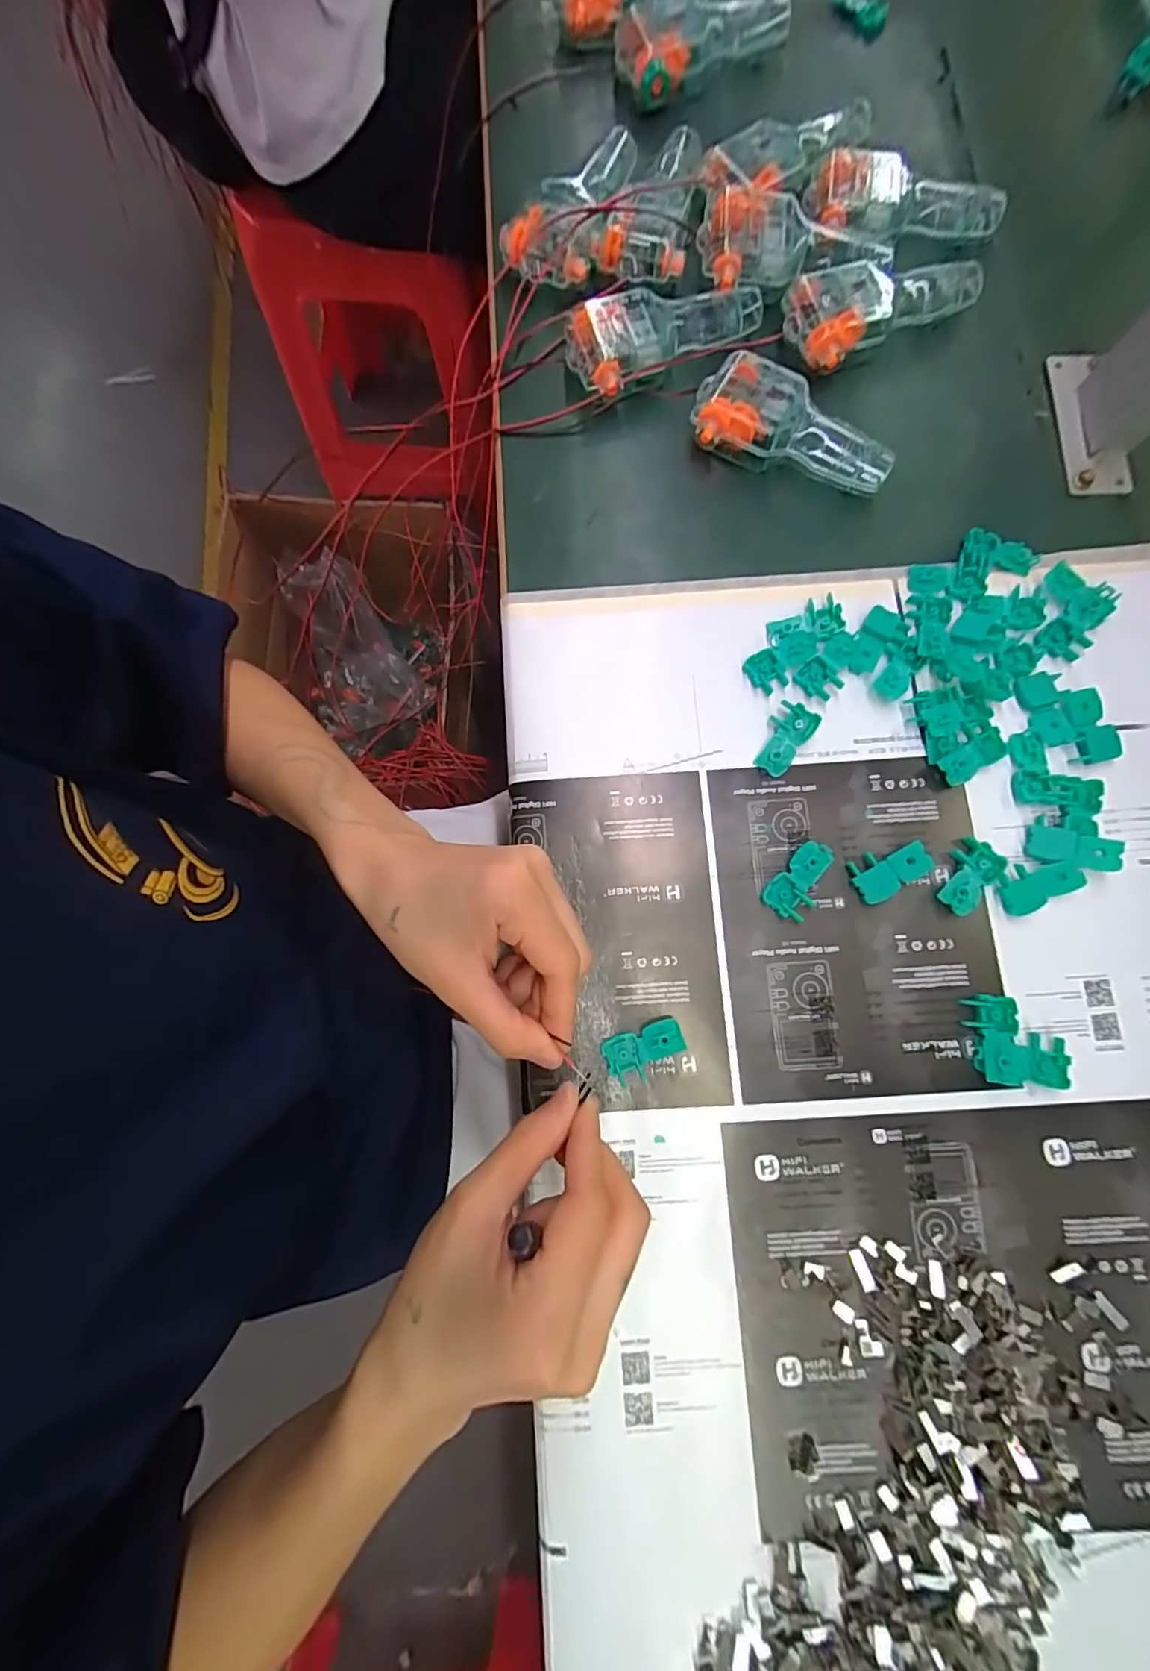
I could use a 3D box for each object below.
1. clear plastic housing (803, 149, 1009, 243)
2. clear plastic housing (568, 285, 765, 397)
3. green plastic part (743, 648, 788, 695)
[{"bbox_3d":[0.218,-0.422,0.368,0.122,0.029,0.034,1,80,2],"label":"clear plastic housing"},{"bbox_3d":[0.058,-0.328,0.359,0.123,0.029,0.050,-26,80,-3],"label":"clear plastic housing"},{"bbox_3d":[0.114,-0.097,0.331,0.020,0.005,0.025,-34,81,-5],"label":"green plastic part"}]

